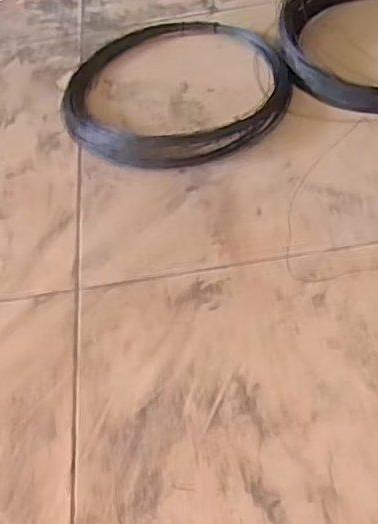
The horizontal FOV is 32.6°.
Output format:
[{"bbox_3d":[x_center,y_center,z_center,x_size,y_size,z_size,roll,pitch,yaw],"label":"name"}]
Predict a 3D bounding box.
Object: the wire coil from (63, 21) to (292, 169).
[{"bbox_3d":[-0.025,-0.235,0.850,0.282,0.037,0.280,-3,53,4],"label":"wire coil"}]

